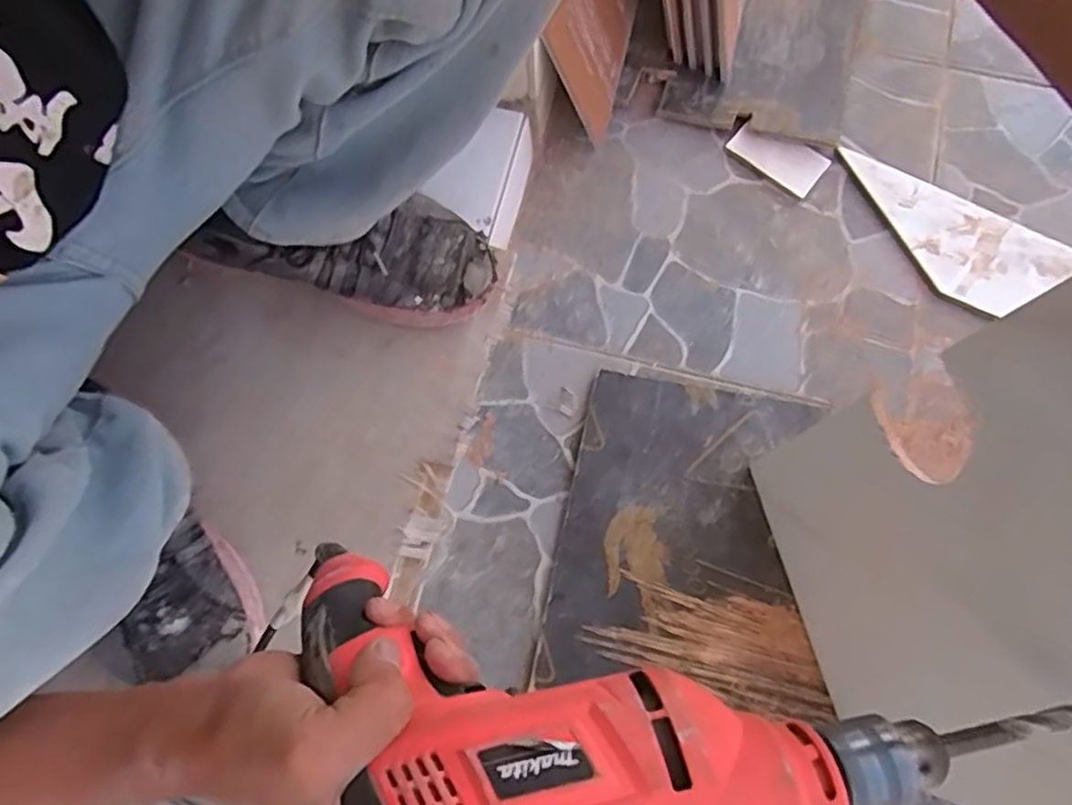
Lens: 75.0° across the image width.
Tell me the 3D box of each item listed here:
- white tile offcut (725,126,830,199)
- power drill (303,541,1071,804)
[{"bbox_3d":[0.246,-0.252,0.713,0.094,0.006,0.046,36,96,9],"label":"white tile offcut"},{"bbox_3d":[0.064,0.130,0.274,0.342,0.102,0.116,2,75,3],"label":"power drill"}]

